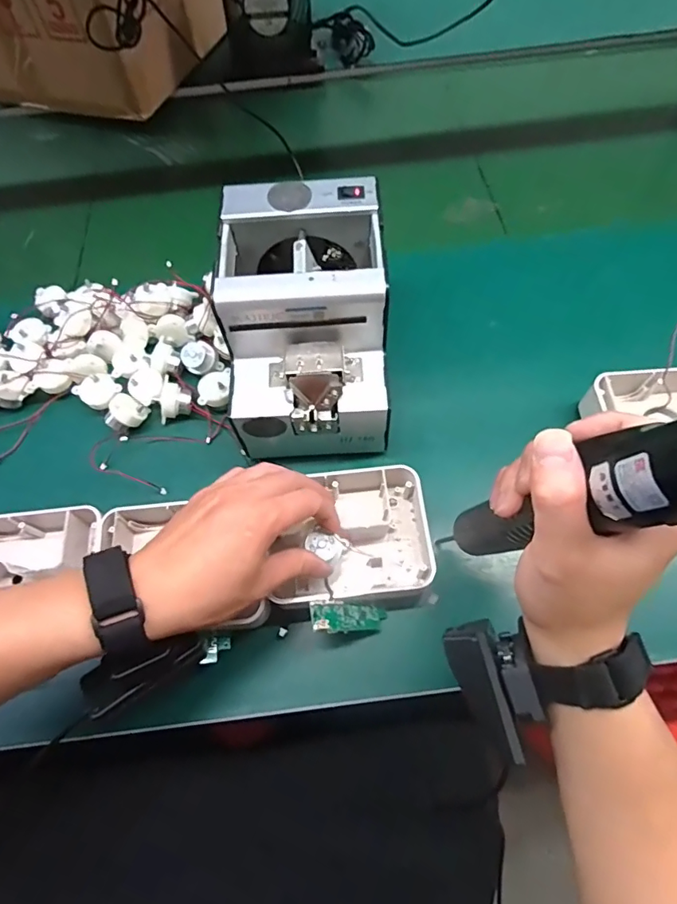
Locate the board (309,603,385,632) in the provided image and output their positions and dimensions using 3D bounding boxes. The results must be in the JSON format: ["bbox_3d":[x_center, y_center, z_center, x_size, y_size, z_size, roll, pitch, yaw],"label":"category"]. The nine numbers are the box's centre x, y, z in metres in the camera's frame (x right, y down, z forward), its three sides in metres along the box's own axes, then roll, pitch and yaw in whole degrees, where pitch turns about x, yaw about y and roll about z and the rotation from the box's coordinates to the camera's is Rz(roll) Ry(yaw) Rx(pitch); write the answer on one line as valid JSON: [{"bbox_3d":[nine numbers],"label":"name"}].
[{"bbox_3d":[0.010,0.123,0.370,0.068,0.006,0.020,13,59,-34],"label":"board"}]

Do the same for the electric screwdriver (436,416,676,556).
[{"bbox_3d":[0.114,0.027,0.255,0.035,0.194,0.032,30,70,0],"label":"electric screwdriver"}]

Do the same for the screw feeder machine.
[{"bbox_3d":[-0.025,-0.104,0.418,0.125,0.136,0.179,-4,65,2],"label":"screw feeder machine"}]

